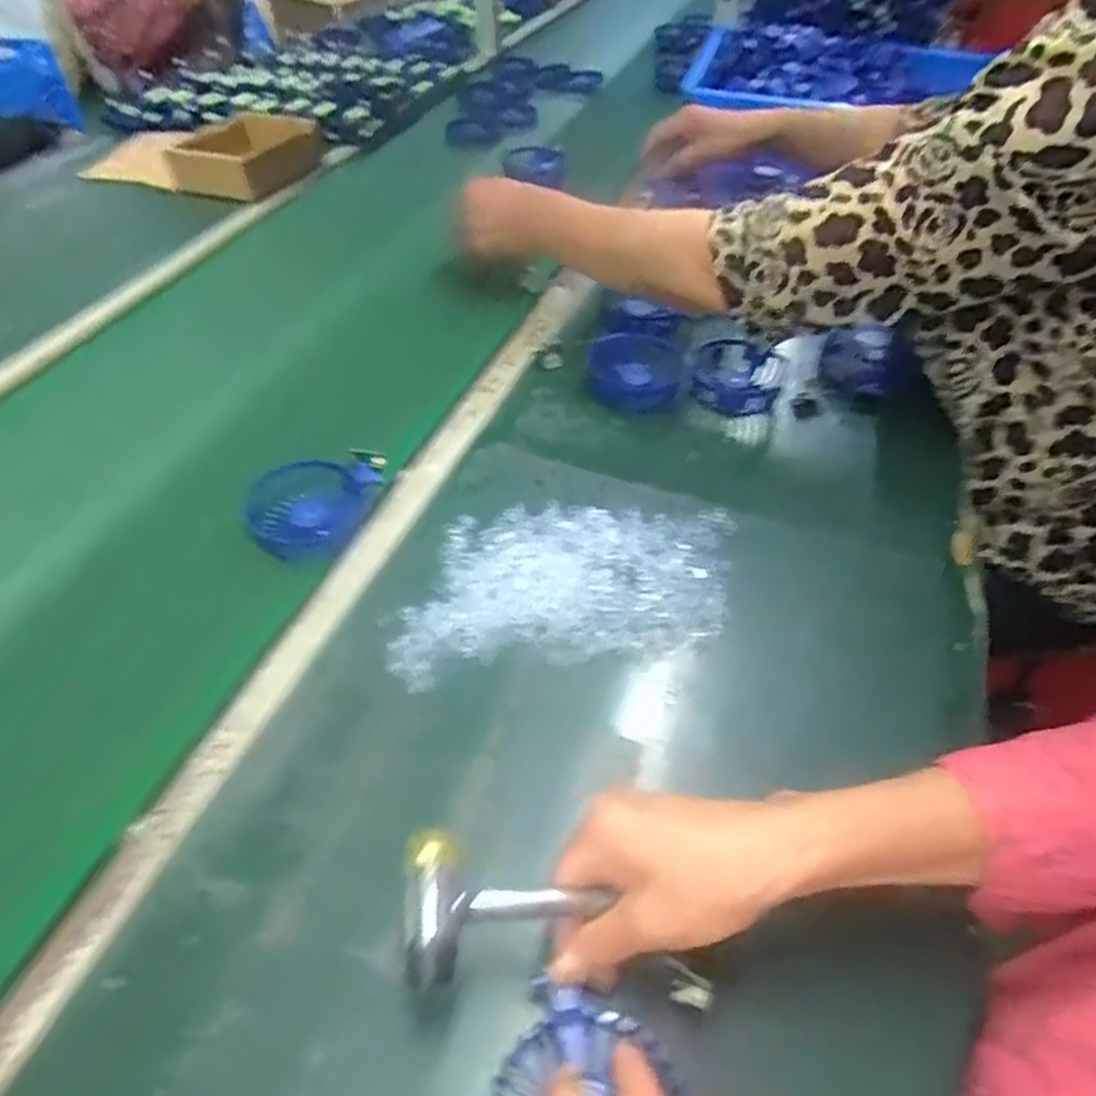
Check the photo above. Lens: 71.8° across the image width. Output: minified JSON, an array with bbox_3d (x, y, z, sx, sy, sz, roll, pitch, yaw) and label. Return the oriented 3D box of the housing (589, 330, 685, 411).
[{"bbox_3d":[0.082,-0.163,0.714,0.088,0.033,0.086,3,52,-3],"label":"housing"}]

